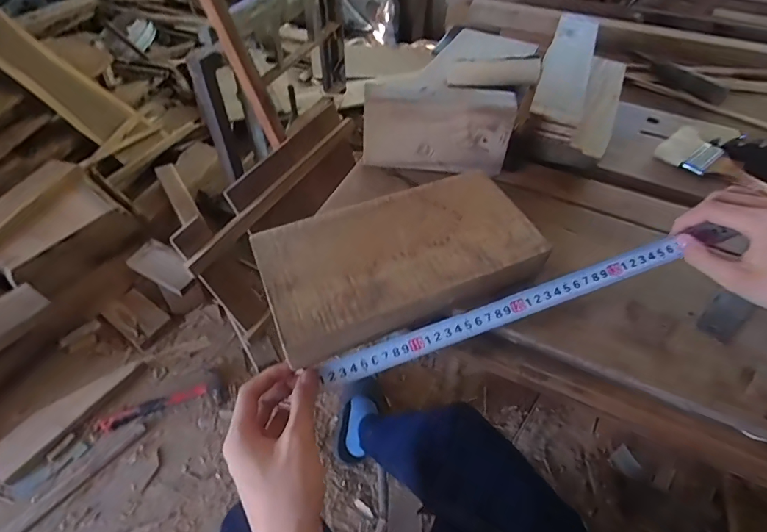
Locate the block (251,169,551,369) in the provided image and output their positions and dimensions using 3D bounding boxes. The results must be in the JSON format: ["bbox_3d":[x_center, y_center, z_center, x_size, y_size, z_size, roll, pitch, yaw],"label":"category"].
[{"bbox_3d":[0.018,-0.011,0.403,0.252,0.029,0.141,-18,55,-14],"label":"block"}]

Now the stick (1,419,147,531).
[{"bbox_3d":[-0.826,0.579,1.060,0.044,0.023,0.487,37,61,24],"label":"stick"}]

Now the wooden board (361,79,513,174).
[{"bbox_3d":[0.063,-0.162,0.498,0.167,0.098,0.033,5,53,3],"label":"wooden board"}]

